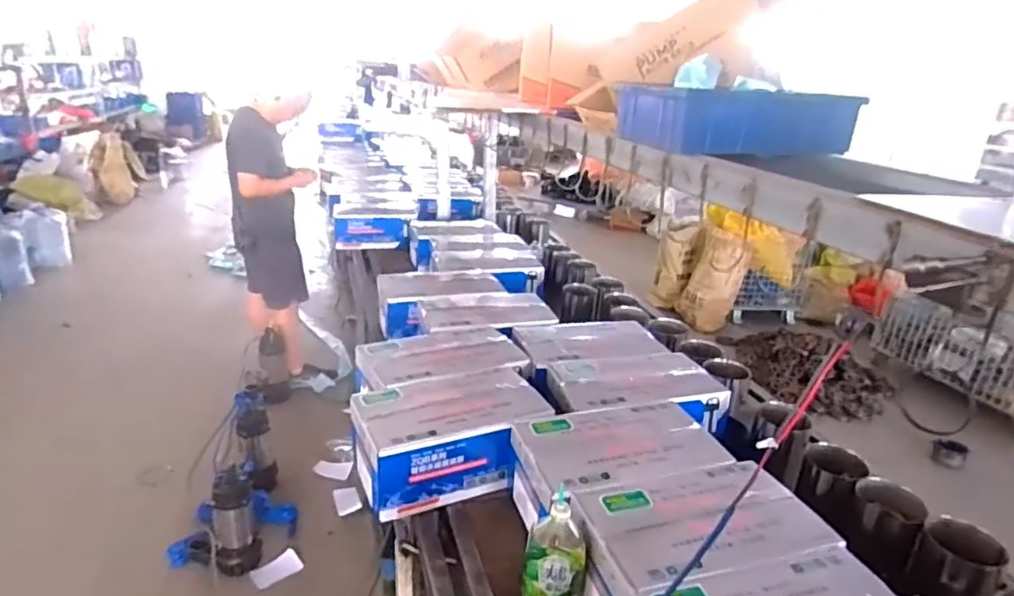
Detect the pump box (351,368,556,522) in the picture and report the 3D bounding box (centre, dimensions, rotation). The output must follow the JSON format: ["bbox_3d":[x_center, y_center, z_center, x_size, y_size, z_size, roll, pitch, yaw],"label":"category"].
[{"bbox_3d":[-0.129,0.308,1.389,0.424,0.156,0.252,-5,22,-21],"label":"pump box"}]

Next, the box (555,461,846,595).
[{"bbox_3d":[0.333,0.454,1.095,0.415,0.159,0.253,-4,22,-18],"label":"box"}]

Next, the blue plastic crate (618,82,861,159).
[{"bbox_3d":[0.399,-0.318,1.078,0.350,0.095,0.244,-4,22,-20],"label":"blue plastic crate"}]

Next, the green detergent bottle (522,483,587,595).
[{"bbox_3d":[0.081,0.446,1.032,0.102,0.205,0.072,4,21,-1],"label":"green detergent bottle"}]

